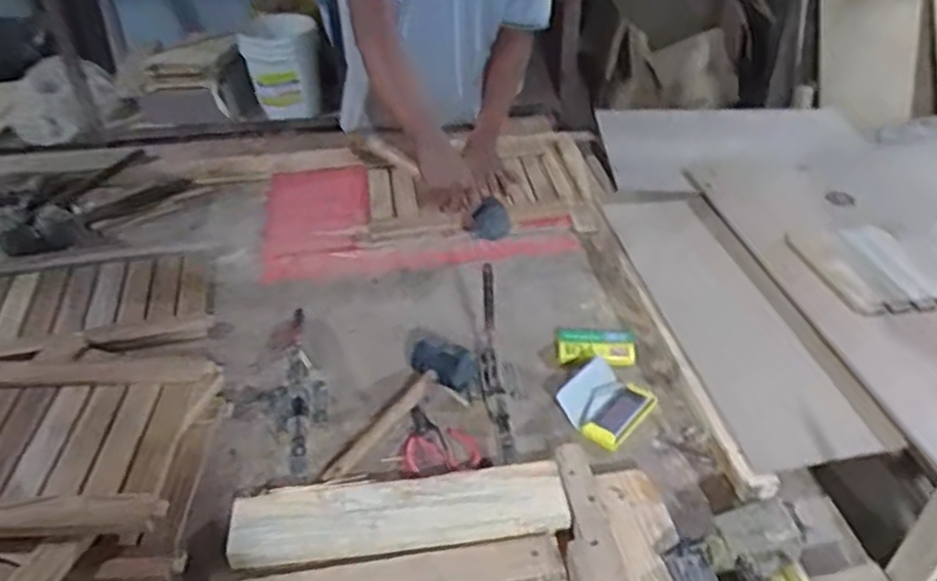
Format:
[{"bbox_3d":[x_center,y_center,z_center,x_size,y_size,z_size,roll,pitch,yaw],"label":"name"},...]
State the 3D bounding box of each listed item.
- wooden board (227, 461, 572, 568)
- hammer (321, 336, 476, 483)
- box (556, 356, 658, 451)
[{"bbox_3d":[-0.087,0.283,0.967,0.418,0.019,0.096,-5,53,-6],"label":"wooden board"},{"bbox_3d":[-0.107,0.158,1.125,0.265,0.074,0.092,-32,48,-33],"label":"hammer"},{"bbox_3d":[0.205,0.166,1.129,0.111,0.044,0.126,29,48,33],"label":"box"}]

